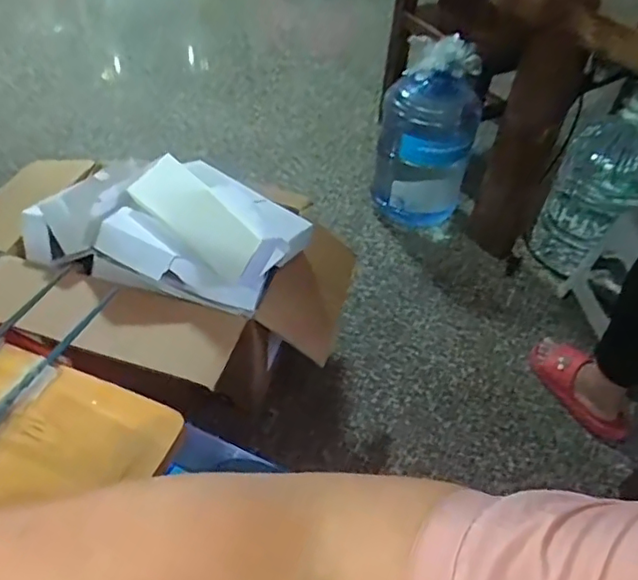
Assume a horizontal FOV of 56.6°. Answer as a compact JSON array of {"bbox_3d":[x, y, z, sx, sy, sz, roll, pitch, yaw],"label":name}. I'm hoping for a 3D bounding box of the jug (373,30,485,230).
[{"bbox_3d":[0.296,-0.433,1.611,0.252,0.448,0.279,13,46,7],"label":"jug"}]

